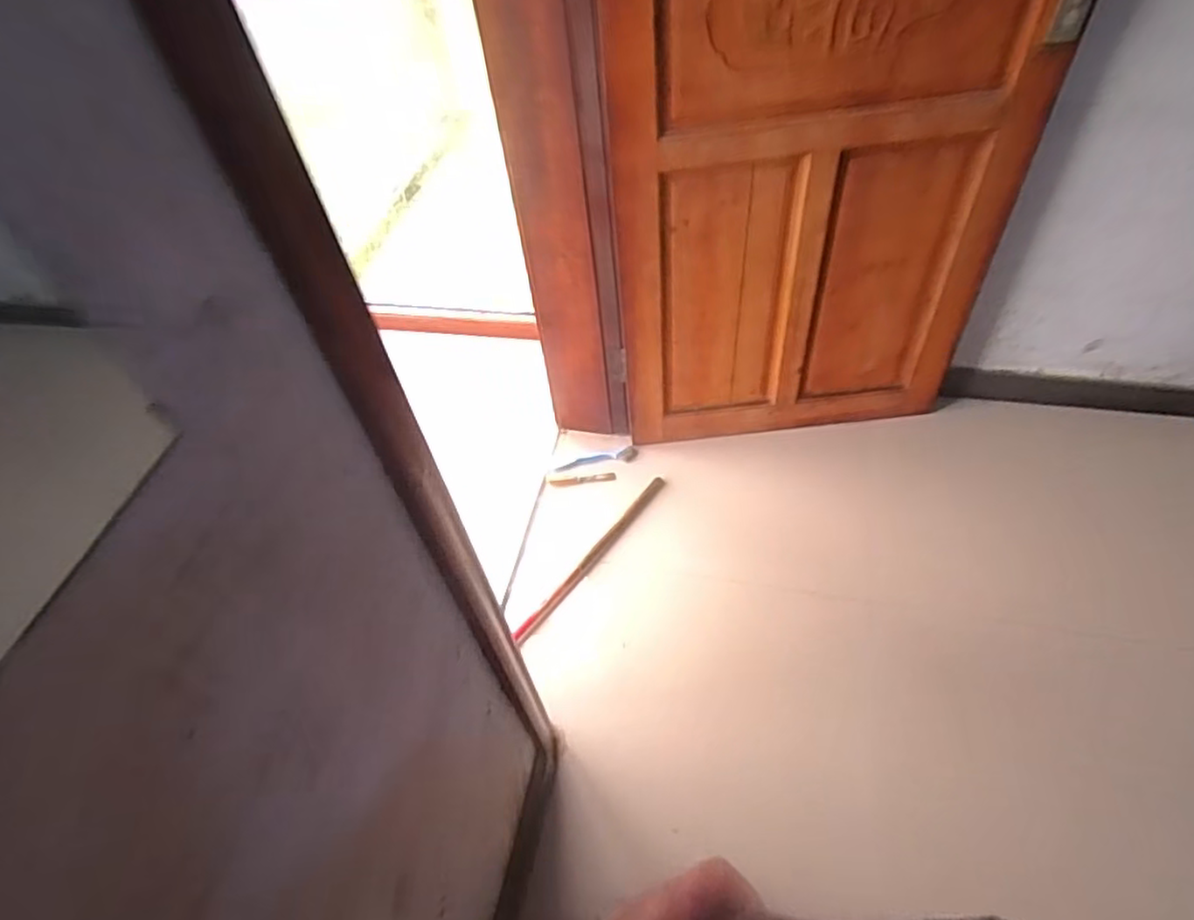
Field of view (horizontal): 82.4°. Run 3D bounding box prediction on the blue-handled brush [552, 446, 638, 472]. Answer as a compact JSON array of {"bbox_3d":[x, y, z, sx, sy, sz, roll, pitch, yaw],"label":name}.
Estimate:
[{"bbox_3d":[-0.004,0.000,1.732,0.215,0.010,0.046,-9,50,-1],"label":"blue-handled brush"}]

